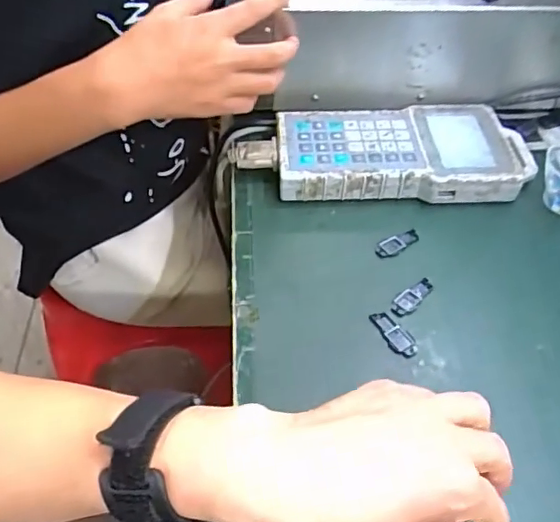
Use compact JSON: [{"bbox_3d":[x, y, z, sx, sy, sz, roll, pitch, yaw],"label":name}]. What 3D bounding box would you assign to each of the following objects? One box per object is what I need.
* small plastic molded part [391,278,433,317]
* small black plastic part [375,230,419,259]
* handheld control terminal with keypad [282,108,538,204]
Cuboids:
[{"bbox_3d":[0.098,0.027,0.417,0.015,0.006,0.043,31,55,28],"label":"small plastic molded part"},{"bbox_3d":[0.095,-0.014,0.454,0.040,0.004,0.015,-28,52,-23],"label":"small black plastic part"},{"bbox_3d":[0.112,-0.094,0.506,0.225,0.038,0.103,-4,46,-2],"label":"handheld control terminal with keypad"}]

